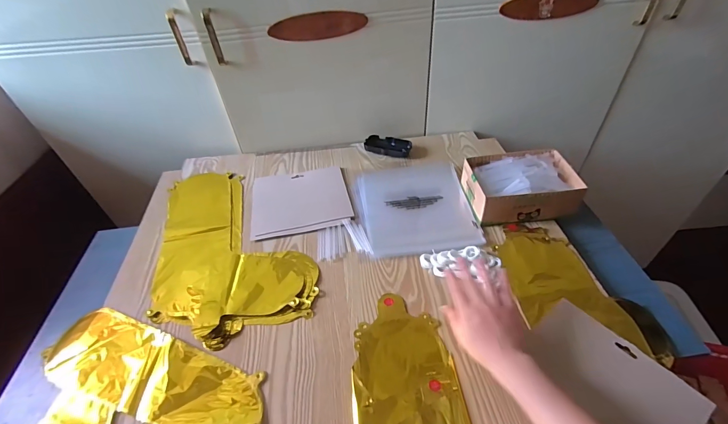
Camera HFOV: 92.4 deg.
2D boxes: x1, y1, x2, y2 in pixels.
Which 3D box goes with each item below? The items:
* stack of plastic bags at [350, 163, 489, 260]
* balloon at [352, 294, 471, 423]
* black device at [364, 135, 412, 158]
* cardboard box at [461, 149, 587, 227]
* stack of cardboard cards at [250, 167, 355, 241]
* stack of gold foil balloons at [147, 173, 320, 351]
[{"bbox_3d":[0.096,-0.018,0.692,0.213,0.008,0.243,-6,44,-2],"label":"stack of plastic bags"},{"bbox_3d":[0.057,0.236,0.454,0.140,0.009,0.275,-6,44,-1],"label":"balloon"},{"bbox_3d":[0.057,-0.153,0.817,0.103,0.026,0.053,8,45,13],"label":"black device"},{"bbox_3d":[0.290,-0.047,0.654,0.190,0.071,0.135,-2,44,3],"label":"cardboard box"},{"bbox_3d":[-0.129,-0.028,0.718,0.196,0.004,0.177,-10,44,-5],"label":"stack of cardboard cards"},{"bbox_3d":[-0.252,0.044,0.654,0.251,0.013,0.415,-17,45,-12],"label":"stack of gold foil balloons"}]

